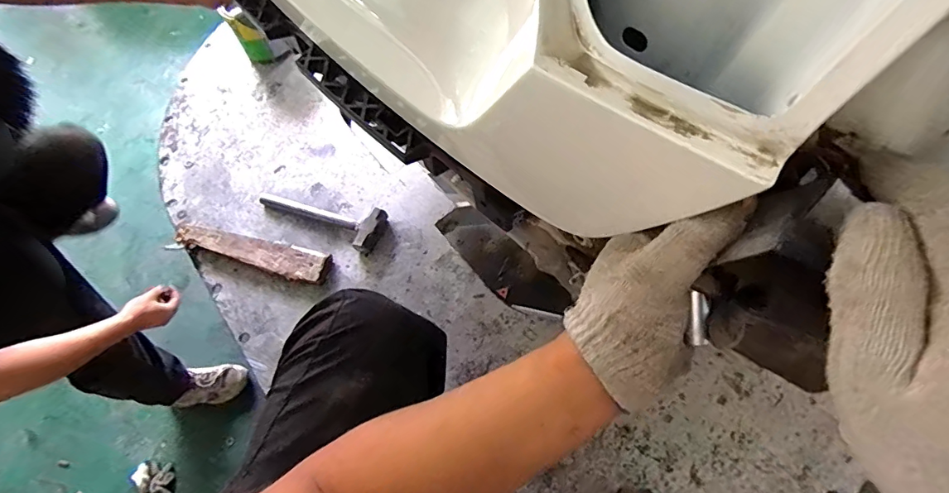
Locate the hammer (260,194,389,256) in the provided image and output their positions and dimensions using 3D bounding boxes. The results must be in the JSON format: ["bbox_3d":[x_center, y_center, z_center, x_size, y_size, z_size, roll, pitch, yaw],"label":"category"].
[{"bbox_3d":[-0.371,-0.080,1.119,0.335,0.040,0.107,18,67,13],"label":"hammer"}]

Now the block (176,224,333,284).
[{"bbox_3d":[-0.515,0.009,1.087,0.383,0.034,0.076,14,66,11],"label":"block"}]

